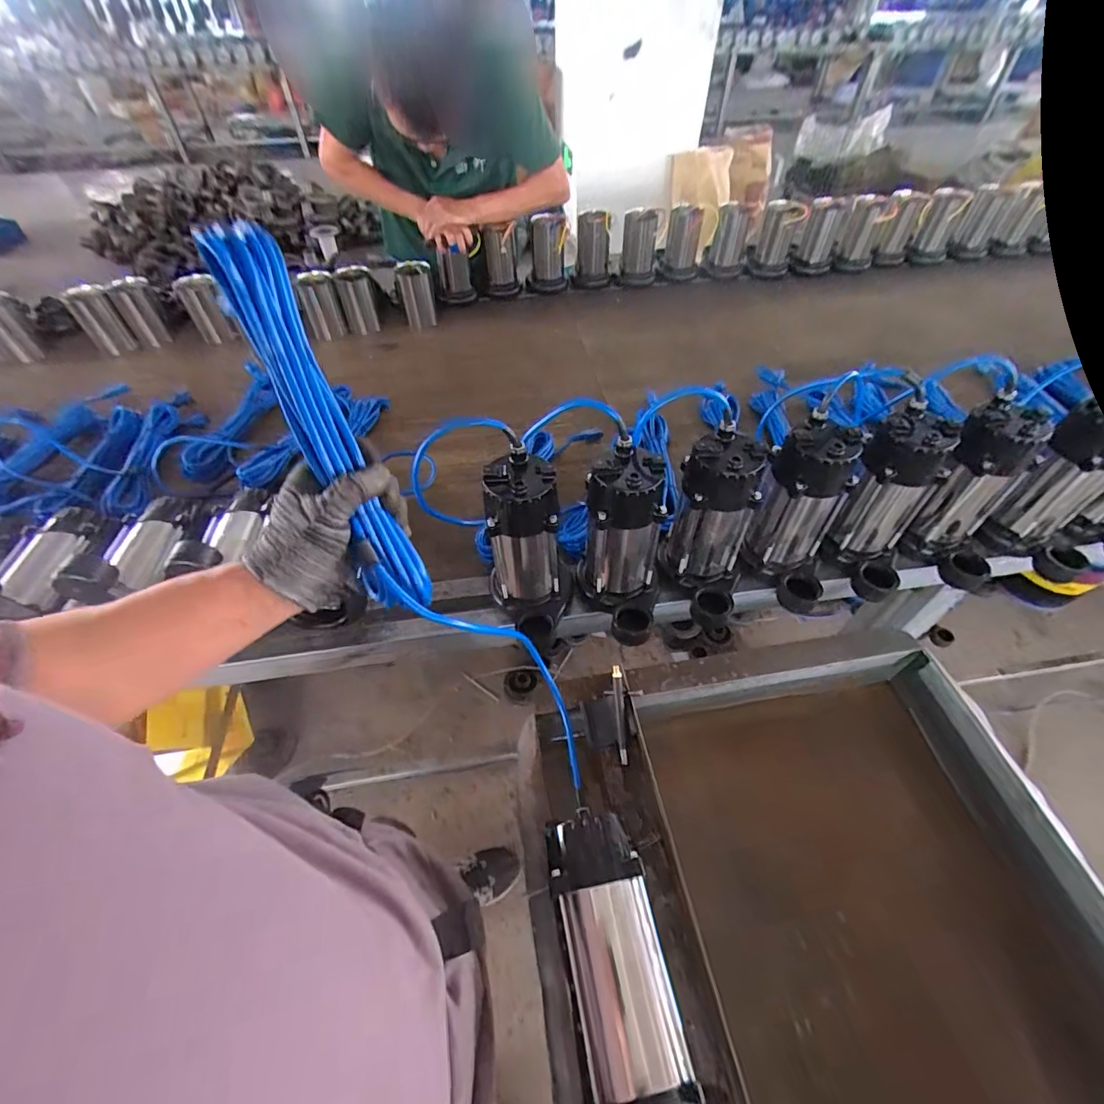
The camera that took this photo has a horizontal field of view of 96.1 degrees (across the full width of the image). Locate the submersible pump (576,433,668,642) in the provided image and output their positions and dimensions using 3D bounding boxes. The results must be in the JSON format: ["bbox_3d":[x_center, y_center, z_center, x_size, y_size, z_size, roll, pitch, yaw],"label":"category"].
[{"bbox_3d":[0.092,-0.002,0.656,0.112,0.231,0.143,6,50,6],"label":"submersible pump"}]

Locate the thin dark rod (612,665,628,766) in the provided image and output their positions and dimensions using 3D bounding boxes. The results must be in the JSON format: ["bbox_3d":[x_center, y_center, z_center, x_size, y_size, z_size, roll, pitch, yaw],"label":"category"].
[{"bbox_3d":[0.082,0.197,0.604,0.010,0.011,0.114,-4,81,-2],"label":"thin dark rod"}]

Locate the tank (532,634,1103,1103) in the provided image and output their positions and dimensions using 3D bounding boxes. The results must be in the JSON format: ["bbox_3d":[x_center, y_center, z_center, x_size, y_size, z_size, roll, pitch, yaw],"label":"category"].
[{"bbox_3d":[0.299,0.485,0.518,0.585,0.231,0.731,-7,50,-5],"label":"tank"}]

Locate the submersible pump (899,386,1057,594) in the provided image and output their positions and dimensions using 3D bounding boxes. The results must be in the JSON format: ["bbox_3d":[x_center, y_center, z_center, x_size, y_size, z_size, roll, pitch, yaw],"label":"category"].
[{"bbox_3d":[0.618,-0.083,0.718,0.114,0.233,0.145,-35,58,-25],"label":"submersible pump"}]

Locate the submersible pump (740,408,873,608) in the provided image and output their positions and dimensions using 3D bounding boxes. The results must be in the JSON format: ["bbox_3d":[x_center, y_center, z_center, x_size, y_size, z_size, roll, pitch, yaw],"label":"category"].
[{"bbox_3d":[0.340,-0.046,0.673,0.124,0.213,0.127,21,53,18],"label":"submersible pump"}]

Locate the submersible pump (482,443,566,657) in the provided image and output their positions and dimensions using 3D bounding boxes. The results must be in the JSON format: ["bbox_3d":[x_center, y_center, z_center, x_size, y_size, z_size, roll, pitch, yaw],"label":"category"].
[{"bbox_3d":[-0.035,0.010,0.651,0.095,0.243,0.124,-6,50,-4],"label":"submersible pump"}]

